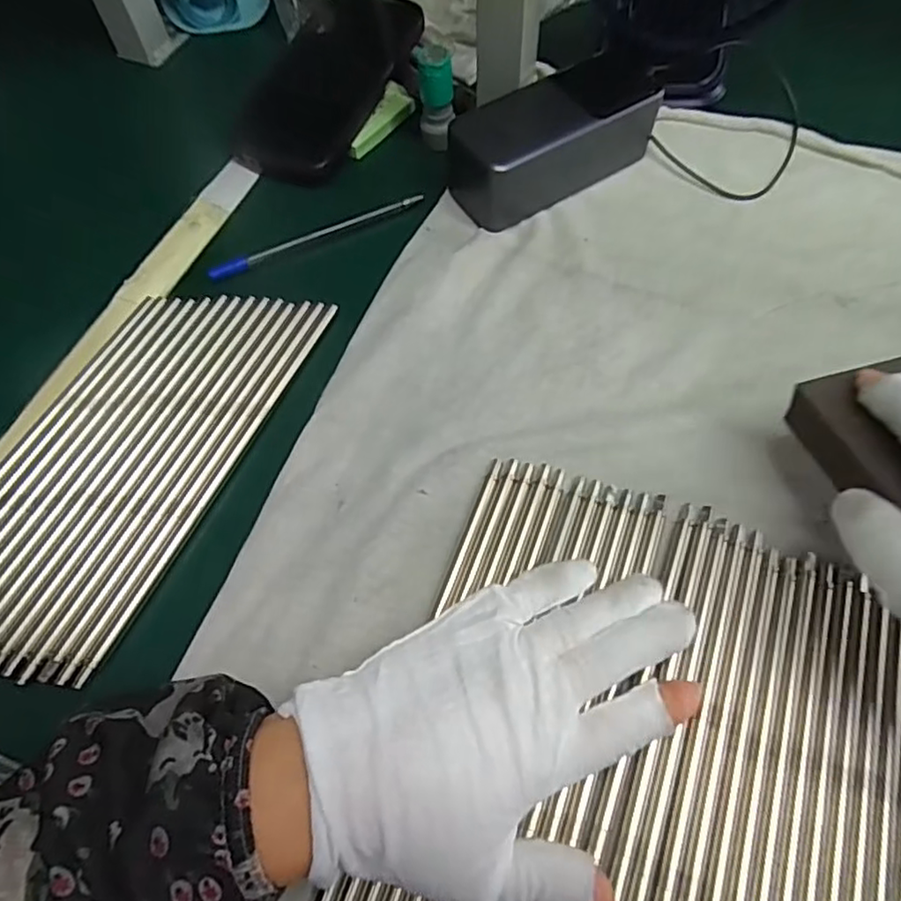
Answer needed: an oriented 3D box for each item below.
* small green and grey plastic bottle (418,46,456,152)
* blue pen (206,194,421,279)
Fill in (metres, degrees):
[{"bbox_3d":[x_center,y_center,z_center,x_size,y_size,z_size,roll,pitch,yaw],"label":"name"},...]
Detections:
[{"bbox_3d":[-0.009,-0.228,0.404,0.023,0.058,0.020,-4,61,1],"label":"small green and grey plastic bottle"},{"bbox_3d":[-0.083,-0.136,0.388,0.140,0.005,0.009,-25,63,-11],"label":"blue pen"}]

